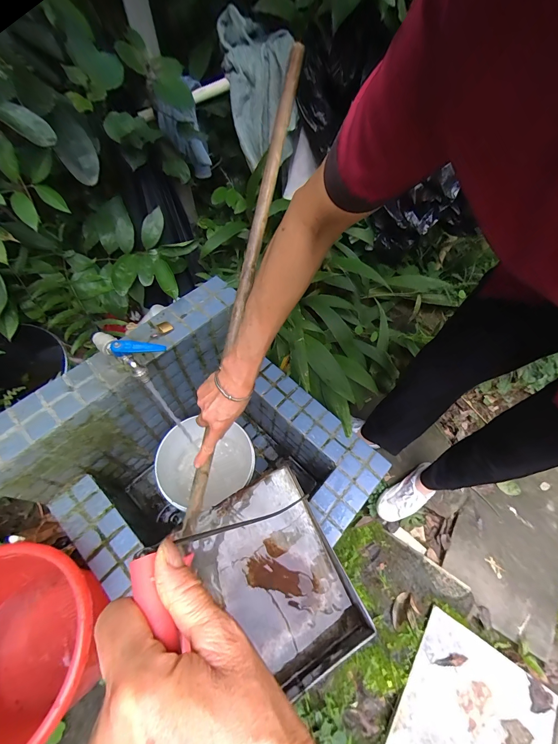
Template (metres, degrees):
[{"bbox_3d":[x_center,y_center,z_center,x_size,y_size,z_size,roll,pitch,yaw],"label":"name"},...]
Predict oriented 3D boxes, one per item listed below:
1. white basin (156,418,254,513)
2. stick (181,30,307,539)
[{"bbox_3d":[-0.221,0.260,0.920,0.277,0.079,0.273,2,77,-9],"label":"white basin"},{"bbox_3d":[-0.054,-0.114,0.469,0.022,0.027,0.748,14,92,6],"label":"stick"}]

